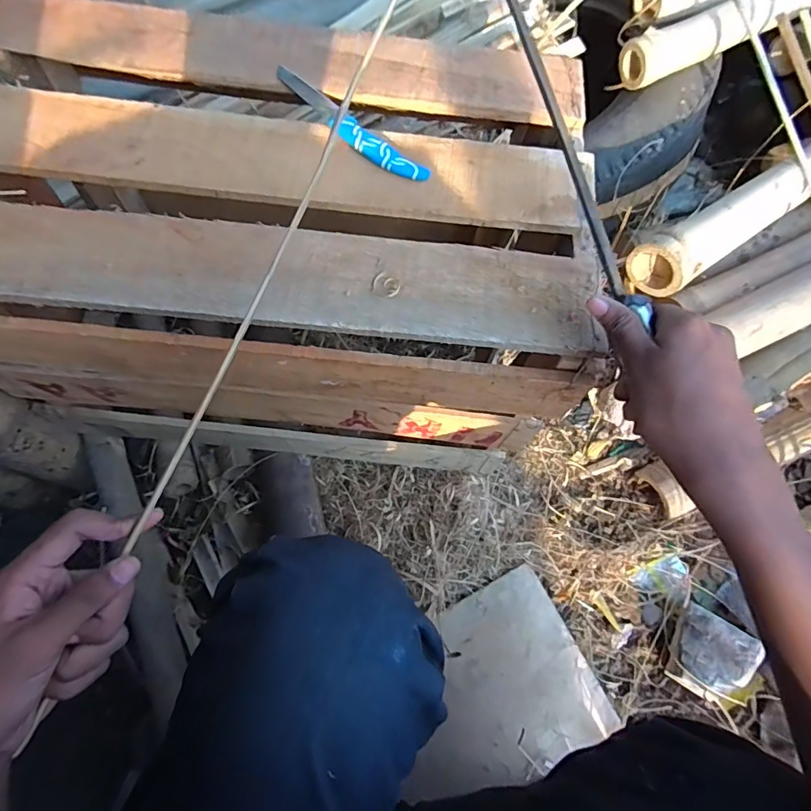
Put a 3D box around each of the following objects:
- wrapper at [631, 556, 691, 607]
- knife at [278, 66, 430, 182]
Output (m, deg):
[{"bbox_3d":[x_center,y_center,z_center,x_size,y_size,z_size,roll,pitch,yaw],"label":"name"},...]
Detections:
[{"bbox_3d":[0.373,0.246,0.701,0.064,0.034,0.057,26,74,9],"label":"wrapper"},{"bbox_3d":[-0.052,-0.250,0.432,0.175,0.015,0.029,43,77,13],"label":"knife"}]

